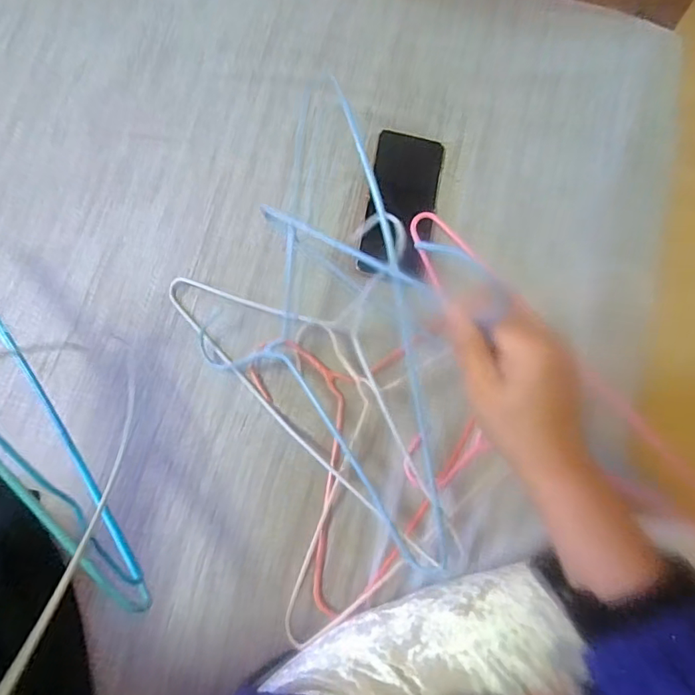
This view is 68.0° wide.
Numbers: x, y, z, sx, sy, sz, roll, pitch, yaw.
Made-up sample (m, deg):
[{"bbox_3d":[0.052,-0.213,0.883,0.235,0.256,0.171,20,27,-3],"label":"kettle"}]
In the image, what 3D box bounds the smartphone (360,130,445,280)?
[{"bbox_3d":[0.062,-0.157,0.558,0.073,0.014,0.168,11,74,-7],"label":"smartphone"}]

